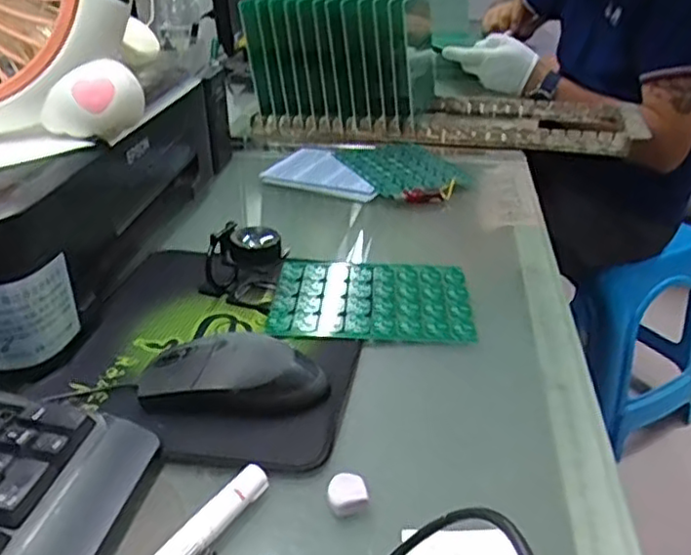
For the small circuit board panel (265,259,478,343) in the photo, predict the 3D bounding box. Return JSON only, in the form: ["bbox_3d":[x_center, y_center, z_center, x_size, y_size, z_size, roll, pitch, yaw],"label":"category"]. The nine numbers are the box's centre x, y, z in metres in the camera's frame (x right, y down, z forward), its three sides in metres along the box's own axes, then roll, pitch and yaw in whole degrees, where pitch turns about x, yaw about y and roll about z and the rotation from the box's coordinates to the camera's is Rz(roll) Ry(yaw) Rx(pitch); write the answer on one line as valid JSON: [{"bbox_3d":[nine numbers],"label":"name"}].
[{"bbox_3d":[0.021,0.015,0.530,0.150,0.006,0.107,2,31,3],"label":"small circuit board panel"}]

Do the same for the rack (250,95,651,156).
[{"bbox_3d":[0.120,-0.217,0.924,0.478,0.029,0.192,4,29,9],"label":"rack"}]

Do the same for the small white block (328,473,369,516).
[{"bbox_3d":[0.001,0.112,0.351,0.019,0.012,0.019,-5,29,-7],"label":"small white block"}]

